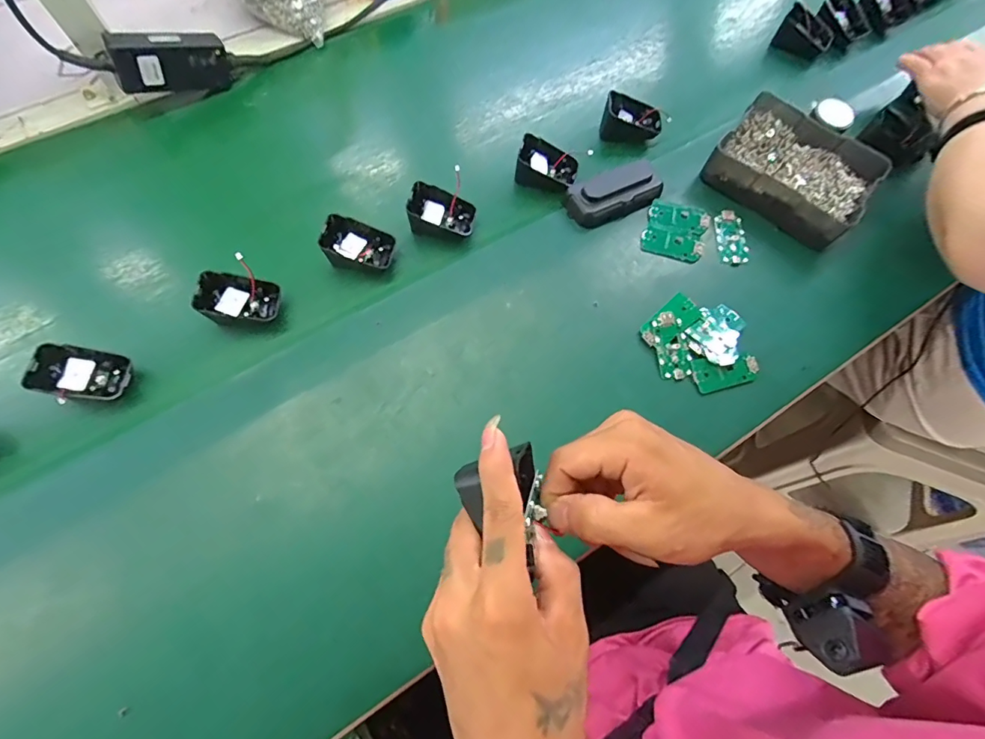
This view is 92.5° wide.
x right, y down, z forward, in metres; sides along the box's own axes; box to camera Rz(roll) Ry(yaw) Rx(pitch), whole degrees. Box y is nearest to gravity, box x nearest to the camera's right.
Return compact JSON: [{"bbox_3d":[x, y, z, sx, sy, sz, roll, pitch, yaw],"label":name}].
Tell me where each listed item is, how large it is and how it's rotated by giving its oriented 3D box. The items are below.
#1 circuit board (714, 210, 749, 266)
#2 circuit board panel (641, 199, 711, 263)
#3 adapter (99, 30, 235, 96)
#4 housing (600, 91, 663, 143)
[{"bbox_3d":[0.258,-0.143,0.507,0.031,0.005,0.063,3,67,0],"label":"circuit board"},{"bbox_3d":[0.198,-0.151,0.507,0.065,0.007,0.069,19,72,0],"label":"circuit board panel"},{"bbox_3d":[-0.364,-0.352,0.540,0.119,0.053,0.031,-28,69,-36],"label":"adapter"},{"bbox_3d":[0.166,-0.296,0.556,0.071,0.036,0.049,11,67,3],"label":"housing"}]

